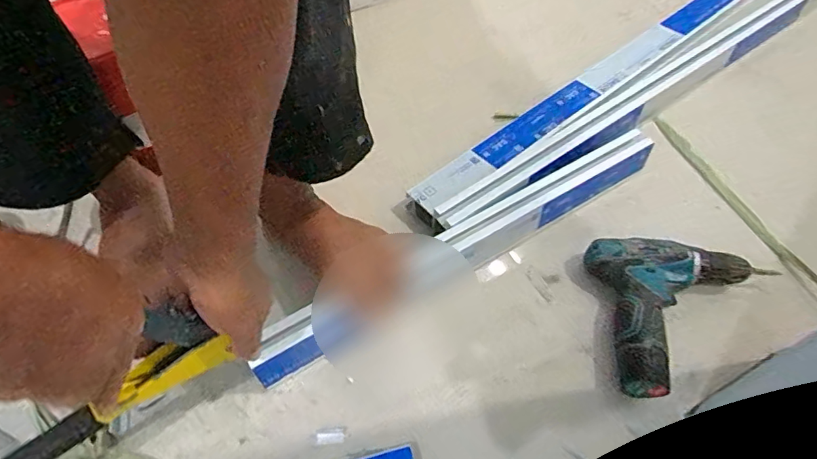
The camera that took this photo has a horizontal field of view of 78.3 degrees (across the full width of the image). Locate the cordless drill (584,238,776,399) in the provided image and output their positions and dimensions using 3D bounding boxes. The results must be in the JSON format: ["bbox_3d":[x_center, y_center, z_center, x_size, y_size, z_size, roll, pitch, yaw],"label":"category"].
[{"bbox_3d":[0.312,0.094,0.577,0.173,0.055,0.182,-3,53,-3],"label":"cordless drill"}]

